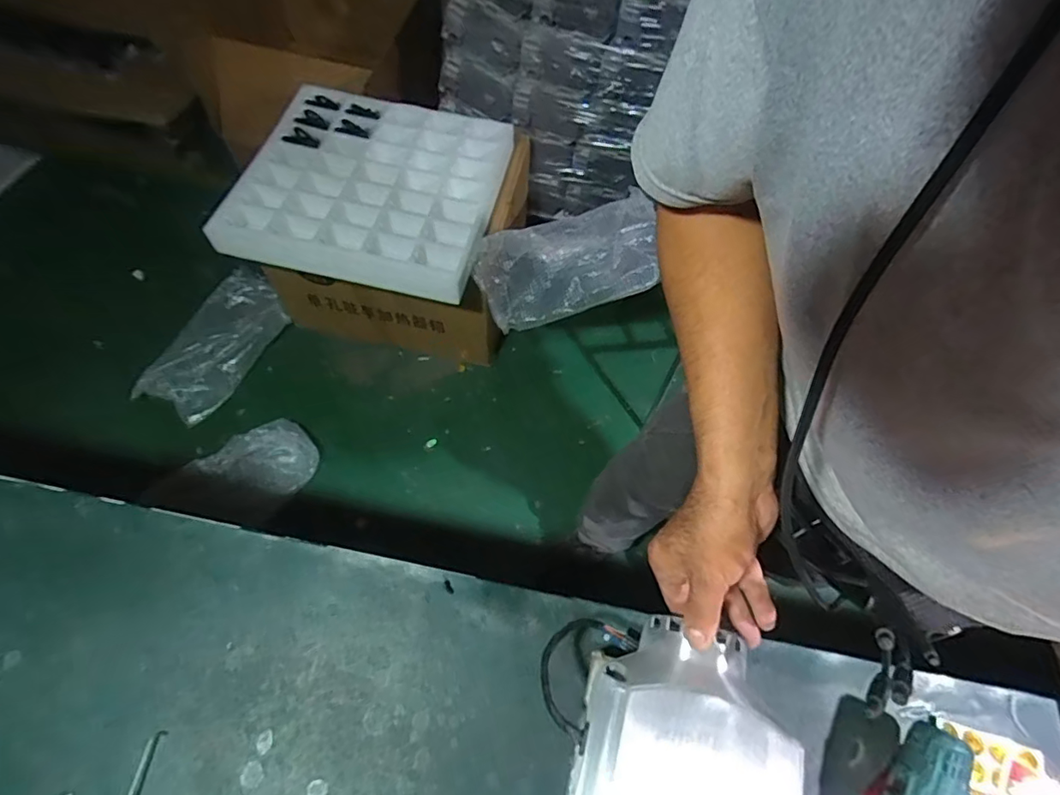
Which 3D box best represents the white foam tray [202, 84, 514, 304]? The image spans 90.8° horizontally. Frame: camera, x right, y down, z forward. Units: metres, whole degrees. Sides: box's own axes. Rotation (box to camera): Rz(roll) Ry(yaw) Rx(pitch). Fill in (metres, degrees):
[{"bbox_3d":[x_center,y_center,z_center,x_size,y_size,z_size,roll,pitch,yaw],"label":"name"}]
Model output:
[{"bbox_3d":[-0.343,-0.474,1.160,0.536,0.049,0.544,15,64,3],"label":"white foam tray"}]

